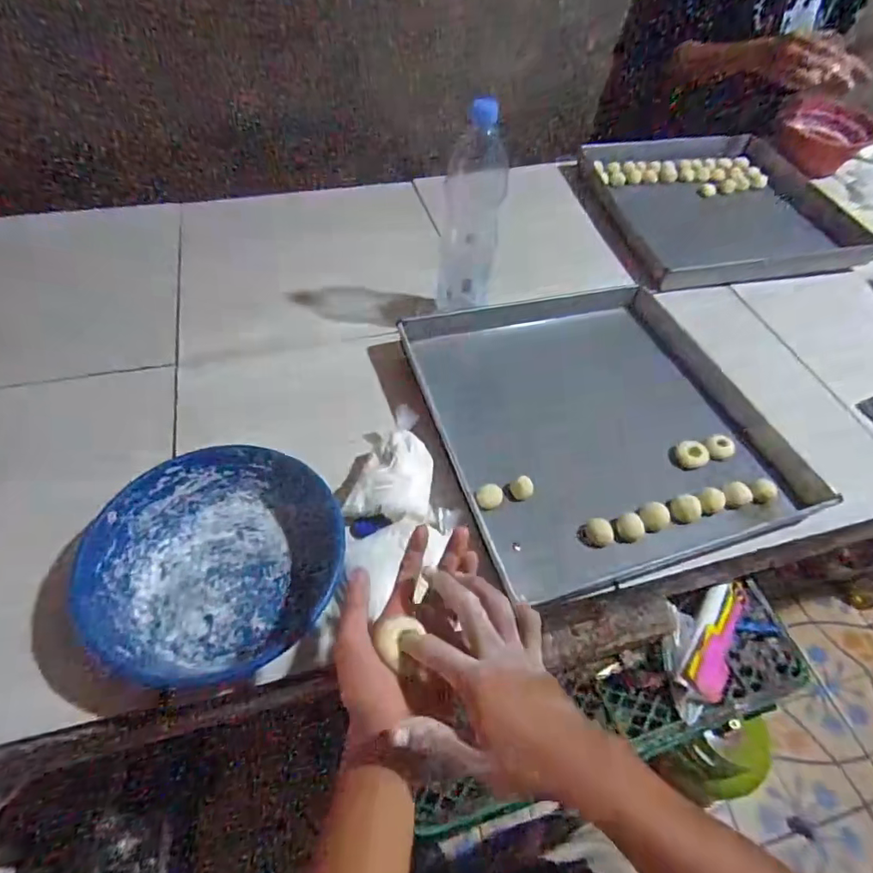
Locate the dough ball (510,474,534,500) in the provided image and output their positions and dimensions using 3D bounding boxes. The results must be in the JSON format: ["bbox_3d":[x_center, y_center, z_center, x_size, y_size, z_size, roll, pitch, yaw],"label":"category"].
[{"bbox_3d":[0.111,0.067,0.681,0.026,0.019,0.027,1,53,-2],"label":"dough ball"}]

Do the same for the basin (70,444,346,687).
[{"bbox_3d":[-0.241,0.128,0.577,0.255,0.078,0.236,1,53,-2],"label":"basin"}]

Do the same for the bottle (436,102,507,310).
[{"bbox_3d":[0.050,-0.309,0.743,0.081,0.267,0.069,6,53,2],"label":"bottle"}]

